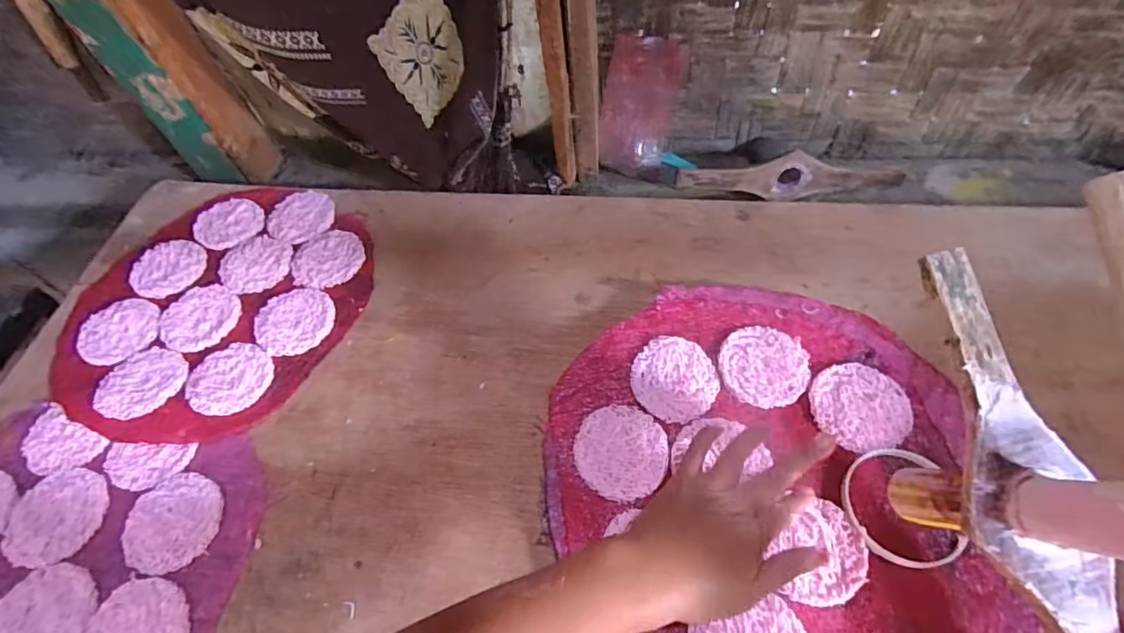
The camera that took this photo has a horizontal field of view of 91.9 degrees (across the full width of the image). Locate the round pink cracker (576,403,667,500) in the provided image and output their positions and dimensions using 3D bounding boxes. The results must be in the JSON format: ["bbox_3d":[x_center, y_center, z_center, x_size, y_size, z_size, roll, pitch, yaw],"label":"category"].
[{"bbox_3d":[0.051,0.116,0.471,0.077,0.005,0.082,-3,57,4],"label":"round pink cracker"}]

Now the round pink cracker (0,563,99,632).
[{"bbox_3d":[-0.418,0.241,0.433,0.071,0.007,0.079,-32,61,-18],"label":"round pink cracker"}]

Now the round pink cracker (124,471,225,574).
[{"bbox_3d":[-0.339,0.177,0.472,0.084,0.011,0.078,-1,56,2],"label":"round pink cracker"}]

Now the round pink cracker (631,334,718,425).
[{"bbox_3d":[0.105,0.055,0.501,0.076,0.008,0.077,-3,57,4],"label":"round pink cracker"}]

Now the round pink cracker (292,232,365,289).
[{"bbox_3d":[-0.272,-0.068,0.633,0.080,0.005,0.079,-1,56,2],"label":"round pink cracker"}]

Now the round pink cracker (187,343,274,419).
[{"bbox_3d":[-0.339,0.061,0.550,0.083,0.012,0.077,22,60,16],"label":"round pink cracker"}]

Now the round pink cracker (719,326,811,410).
[{"bbox_3d":[0.187,0.045,0.503,0.077,0.004,0.079,-3,57,4],"label":"round pink cracker"}]

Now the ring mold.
[{"bbox_3d":[0.266,0.149,0.428,0.084,0.008,0.089,-10,57,0],"label":"ring mold"}]

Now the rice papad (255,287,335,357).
[{"bbox_3d":[-0.290,0.001,0.588,0.078,0.010,0.087,-31,61,-17],"label":"rice papad"}]

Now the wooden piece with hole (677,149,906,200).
[{"bbox_3d":[0.299,-0.181,0.704,0.299,0.058,0.026,-6,57,3],"label":"wooden piece with hole"}]

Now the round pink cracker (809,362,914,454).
[{"bbox_3d":[0.262,0.077,0.477,0.077,0.007,0.078,-10,57,0],"label":"round pink cracker"}]

